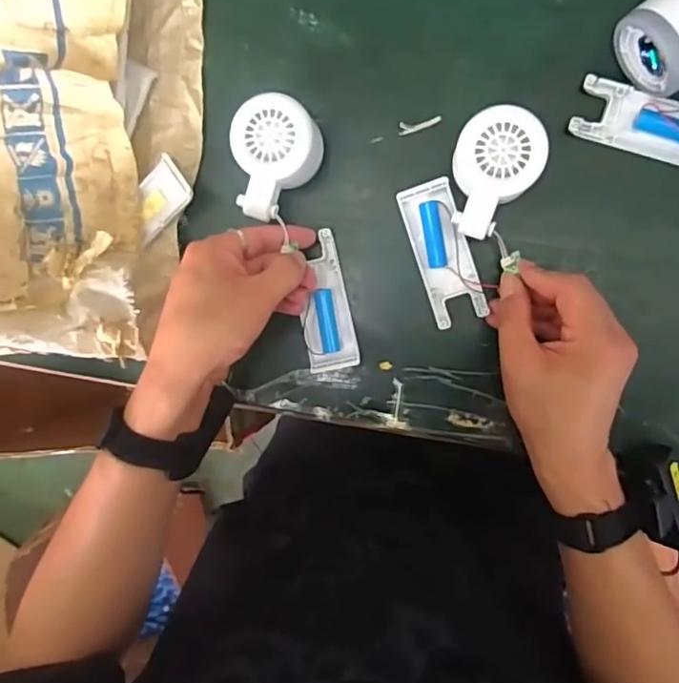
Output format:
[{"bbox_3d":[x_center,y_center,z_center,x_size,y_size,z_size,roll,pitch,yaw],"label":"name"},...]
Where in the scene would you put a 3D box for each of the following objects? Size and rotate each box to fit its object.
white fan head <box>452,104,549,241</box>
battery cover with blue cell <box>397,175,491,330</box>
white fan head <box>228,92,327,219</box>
[{"bbox_3d":[0.105,-0.112,0.394,0.055,0.049,0.081,12,98,6],"label":"white fan head"},{"bbox_3d":[0.076,-0.065,0.422,0.040,0.013,0.103,-18,94,9],"label":"battery cover with blue cell"},{"bbox_3d":[-0.043,-0.128,0.413,0.055,0.049,0.077,3,97,7],"label":"white fan head"}]

